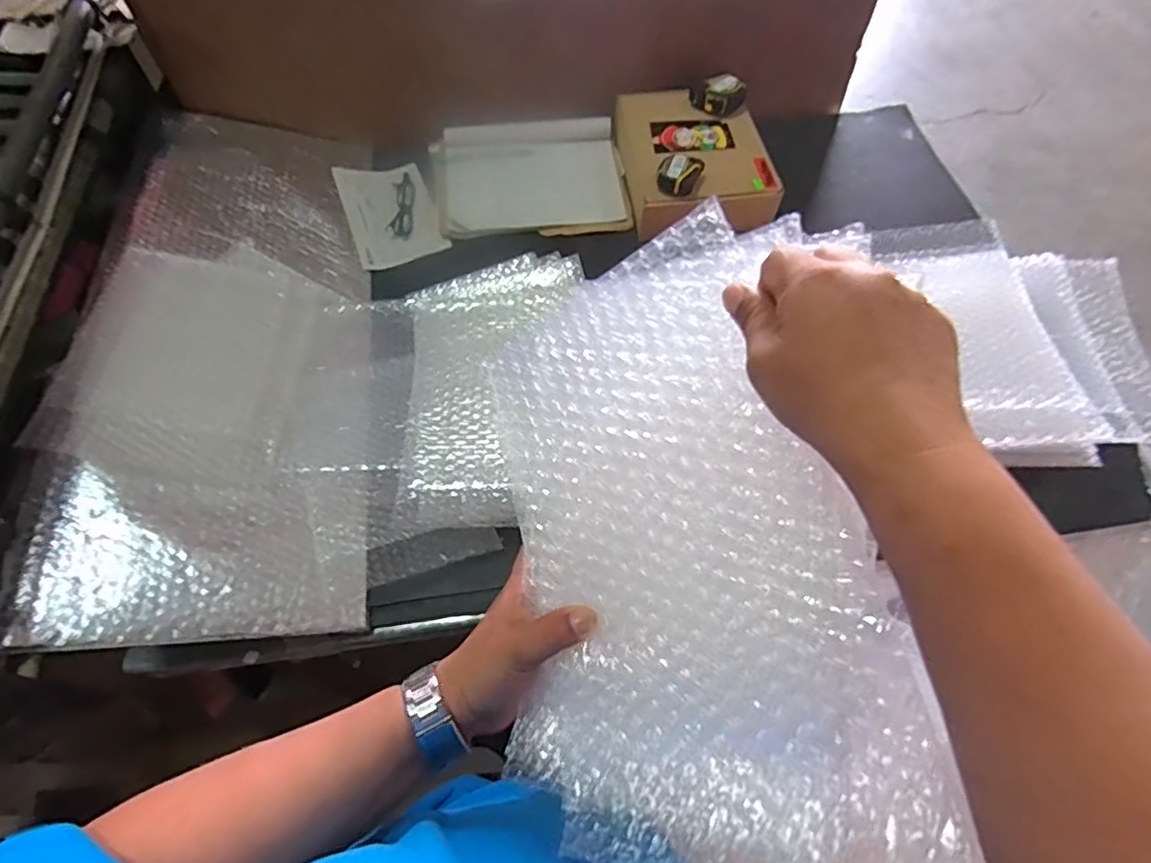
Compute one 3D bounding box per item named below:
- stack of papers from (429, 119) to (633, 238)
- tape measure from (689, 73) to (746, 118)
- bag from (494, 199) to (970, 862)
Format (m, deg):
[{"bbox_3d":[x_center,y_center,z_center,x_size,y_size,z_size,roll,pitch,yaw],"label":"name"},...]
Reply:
[{"bbox_3d":[-0.080,-0.407,0.972,0.305,0.049,0.237,-5,60,-2],"label":"stack of papers"},{"bbox_3d":[0.226,-0.539,0.968,0.077,0.036,0.065,-9,60,-4],"label":"tape measure"},{"bbox_3d":[0.048,0.053,0.316,0.215,0.021,0.301,-12,76,35],"label":"bag"}]

